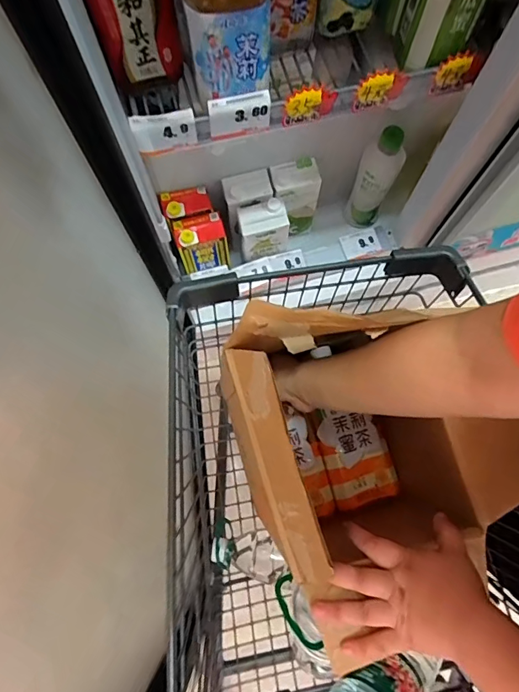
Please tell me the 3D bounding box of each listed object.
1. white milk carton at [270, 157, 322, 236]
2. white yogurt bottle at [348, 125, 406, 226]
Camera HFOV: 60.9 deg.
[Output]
[{"bbox_3d":[0.070,-0.294,0.891,0.091,0.151,0.064,-6,74,-3],"label":"white milk carton"},{"bbox_3d":[0.234,-0.338,0.882,0.076,0.221,0.081,19,74,5],"label":"white yogurt bottle"}]

